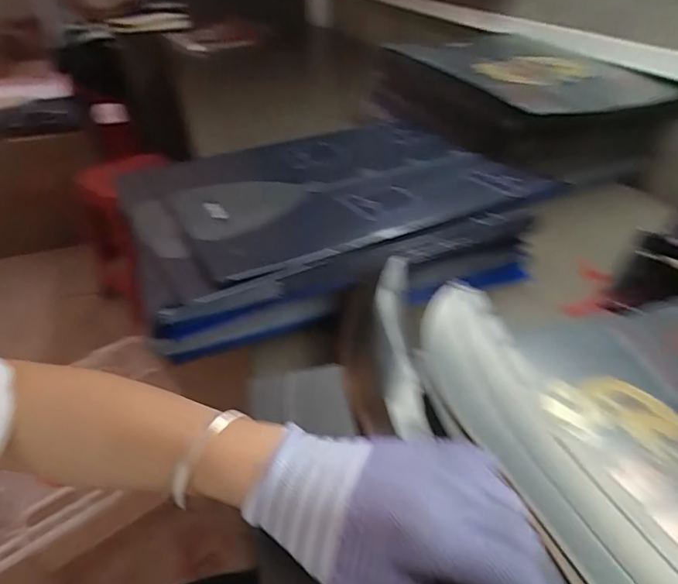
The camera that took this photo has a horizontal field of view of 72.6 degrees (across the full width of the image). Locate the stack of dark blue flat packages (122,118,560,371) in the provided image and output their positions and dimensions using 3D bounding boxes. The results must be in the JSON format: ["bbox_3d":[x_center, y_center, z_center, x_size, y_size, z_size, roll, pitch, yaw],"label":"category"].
[{"bbox_3d":[-0.014,-0.090,0.535,0.409,0.080,0.286,-17,40,-19],"label":"stack of dark blue flat packages"}]

